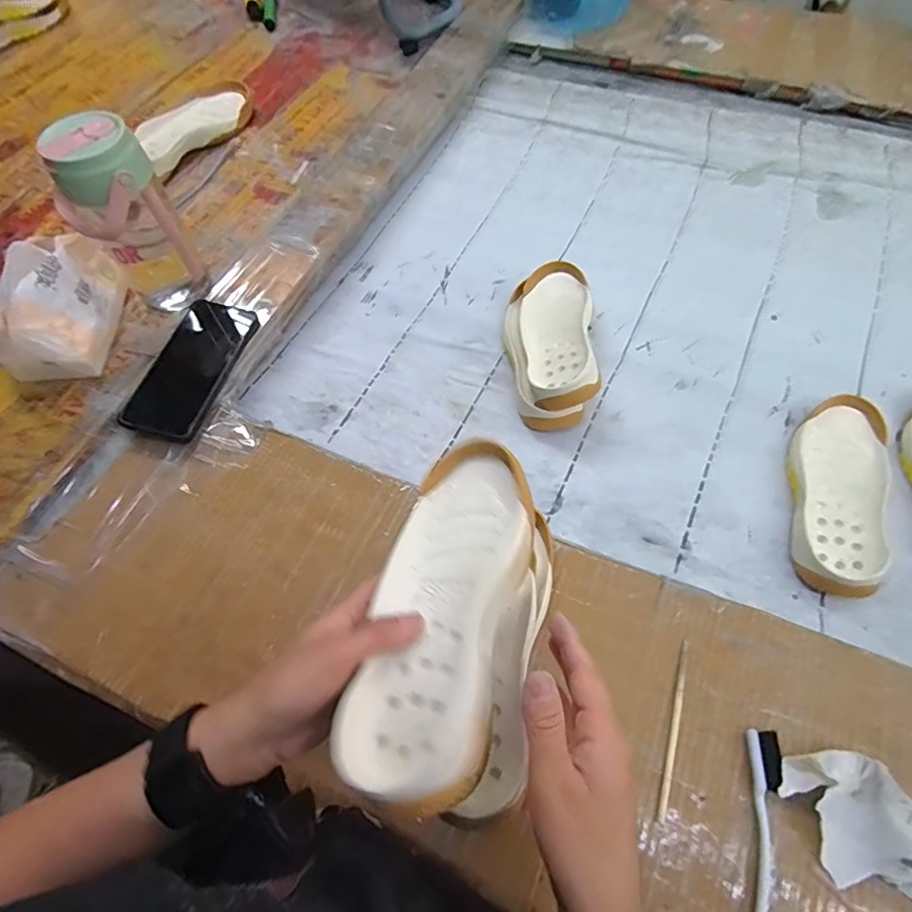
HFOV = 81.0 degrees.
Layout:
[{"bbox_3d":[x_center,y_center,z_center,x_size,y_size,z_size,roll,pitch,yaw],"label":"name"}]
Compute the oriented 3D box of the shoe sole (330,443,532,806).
[{"bbox_3d":[-0.003,0.085,0.313,0.087,0.038,0.205,-3,48,24],"label":"shoe sole"}]

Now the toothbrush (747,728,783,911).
[{"bbox_3d":[0.201,0.273,0.351,0.018,0.017,0.169,13,62,8],"label":"toothbrush"}]

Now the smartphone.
[{"bbox_3d":[-0.277,-0.096,0.561,0.081,0.018,0.172,14,60,6],"label":"smartphone"}]

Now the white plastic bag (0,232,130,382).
[{"bbox_3d":[-0.415,-0.162,0.567,0.069,0.097,0.155,-1,61,0],"label":"white plastic bag"}]

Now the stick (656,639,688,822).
[{"bbox_3d":[0.165,0.203,0.402,0.006,0.004,0.125,17,62,10],"label":"stick"}]

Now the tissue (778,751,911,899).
[{"bbox_3d":[0.280,0.250,0.353,0.071,0.031,0.118,-29,65,-15],"label":"tissue"}]

